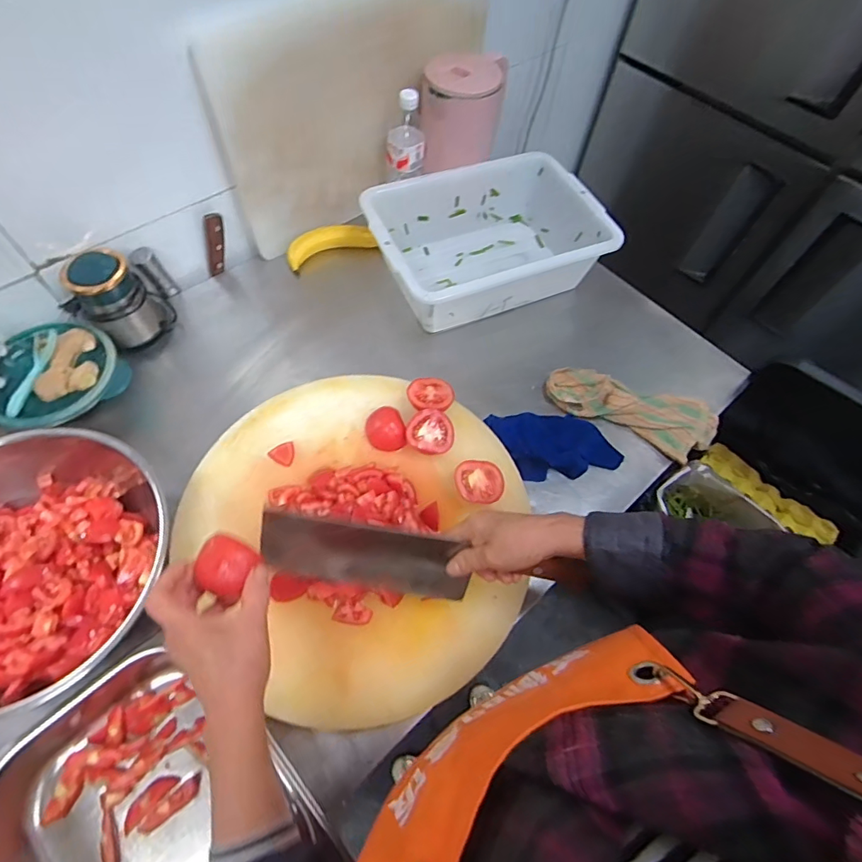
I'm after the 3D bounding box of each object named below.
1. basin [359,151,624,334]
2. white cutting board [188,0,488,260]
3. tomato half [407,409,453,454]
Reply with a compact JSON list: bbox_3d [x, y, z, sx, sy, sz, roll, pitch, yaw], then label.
[{"bbox_3d":[0.087,-0.347,0.874,0.386,0.157,0.268,-16,64,-12],"label":"basin"},{"bbox_3d":[-0.114,-0.574,0.855,0.554,0.328,0.034,-35,54,-16],"label":"white cutting board"},{"bbox_3d":[0.000,0.003,0.675,0.065,0.031,0.060,2,61,-3],"label":"tomato half"}]

